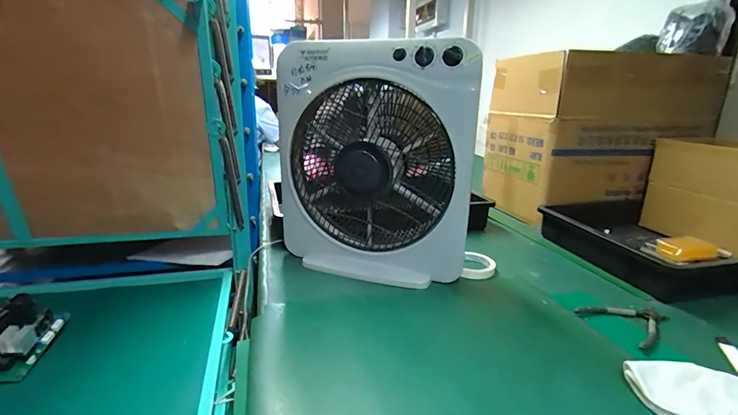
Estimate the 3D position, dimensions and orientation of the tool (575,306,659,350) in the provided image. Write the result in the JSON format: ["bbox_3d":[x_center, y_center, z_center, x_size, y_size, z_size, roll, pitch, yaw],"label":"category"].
[{"bbox_3d":[0.416,0.177,0.625,0.122,0.011,0.103,-6,18,-25],"label":"tool"}]

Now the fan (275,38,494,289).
[{"bbox_3d":[0.020,-0.079,0.759,0.372,0.418,0.166,10,19,30],"label":"fan"}]

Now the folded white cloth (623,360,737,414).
[{"bbox_3d":[0.383,0.219,0.466,0.127,0.026,0.082,4,16,10],"label":"folded white cloth"}]

